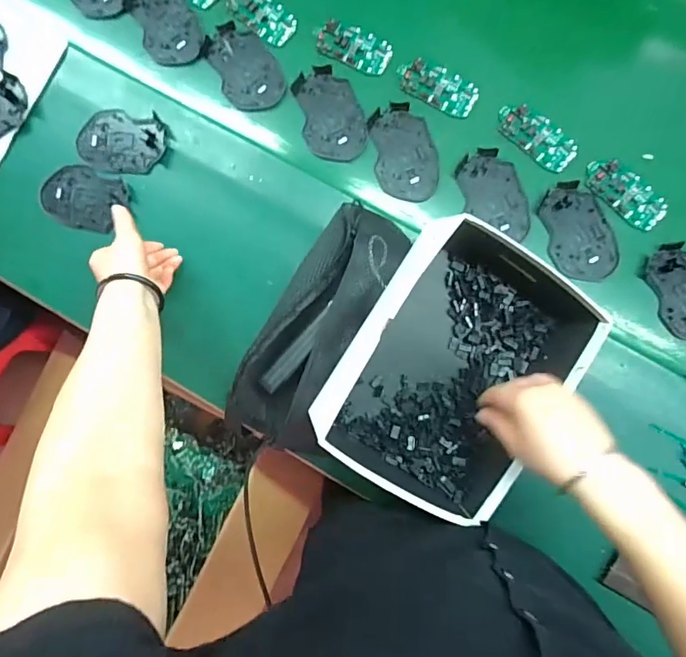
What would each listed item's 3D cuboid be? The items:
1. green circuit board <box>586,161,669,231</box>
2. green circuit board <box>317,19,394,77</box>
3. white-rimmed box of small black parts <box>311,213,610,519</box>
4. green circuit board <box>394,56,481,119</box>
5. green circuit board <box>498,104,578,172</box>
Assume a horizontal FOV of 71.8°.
[{"bbox_3d":[0.319,-0.153,0.535,0.096,0.008,0.043,44,90,4],"label":"green circuit board"},{"bbox_3d":[0.014,-0.337,0.566,0.089,0.006,0.045,27,89,4],"label":"green circuit board"},{"bbox_3d":[0.114,0.039,0.490,0.201,0.075,0.275,33,89,4],"label":"white-rimmed box of small black parts"},{"bbox_3d":[0.110,-0.284,0.556,0.096,0.006,0.047,30,89,4],"label":"green circuit board"},{"bbox_3d":[0.222,-0.222,0.546,0.097,0.007,0.044,41,90,4],"label":"green circuit board"}]

